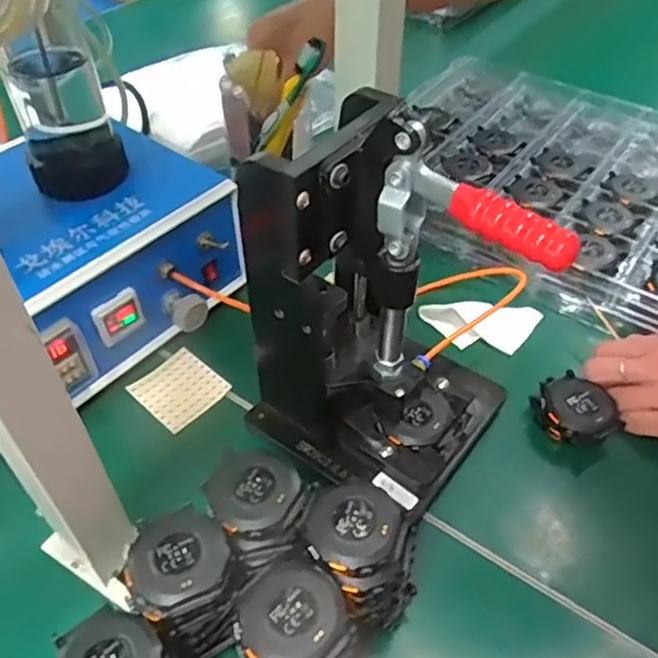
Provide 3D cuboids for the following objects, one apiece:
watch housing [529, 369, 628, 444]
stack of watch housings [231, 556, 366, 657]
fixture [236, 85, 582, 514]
[{"bbox_3d":[0.171,0.058,0.453,0.055,0.023,0.043,36,55,29],"label":"watch housing"},{"bbox_3d":[-0.014,0.152,0.313,0.049,0.052,0.063,-25,51,-22],"label":"stack of watch housings"},{"bbox_3d":[0.039,-0.010,0.380,0.158,0.211,0.116,21,50,19],"label":"fixture"}]

